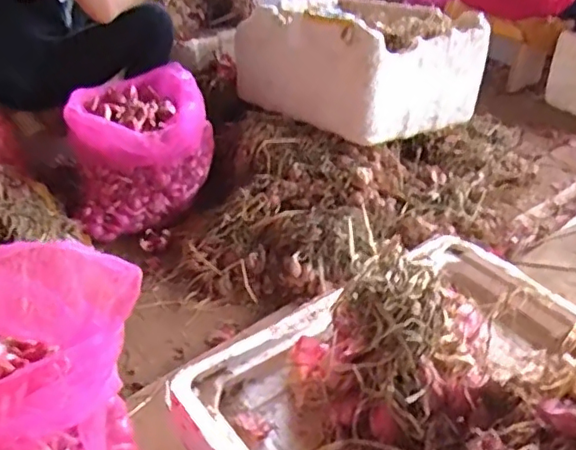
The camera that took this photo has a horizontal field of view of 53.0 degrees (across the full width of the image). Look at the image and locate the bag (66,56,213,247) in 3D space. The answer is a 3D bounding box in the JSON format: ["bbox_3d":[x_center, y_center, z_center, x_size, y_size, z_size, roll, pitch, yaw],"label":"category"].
[{"bbox_3d":[-0.377,-0.193,1.460,0.343,0.281,0.294,-15,40,-21],"label":"bag"}]

